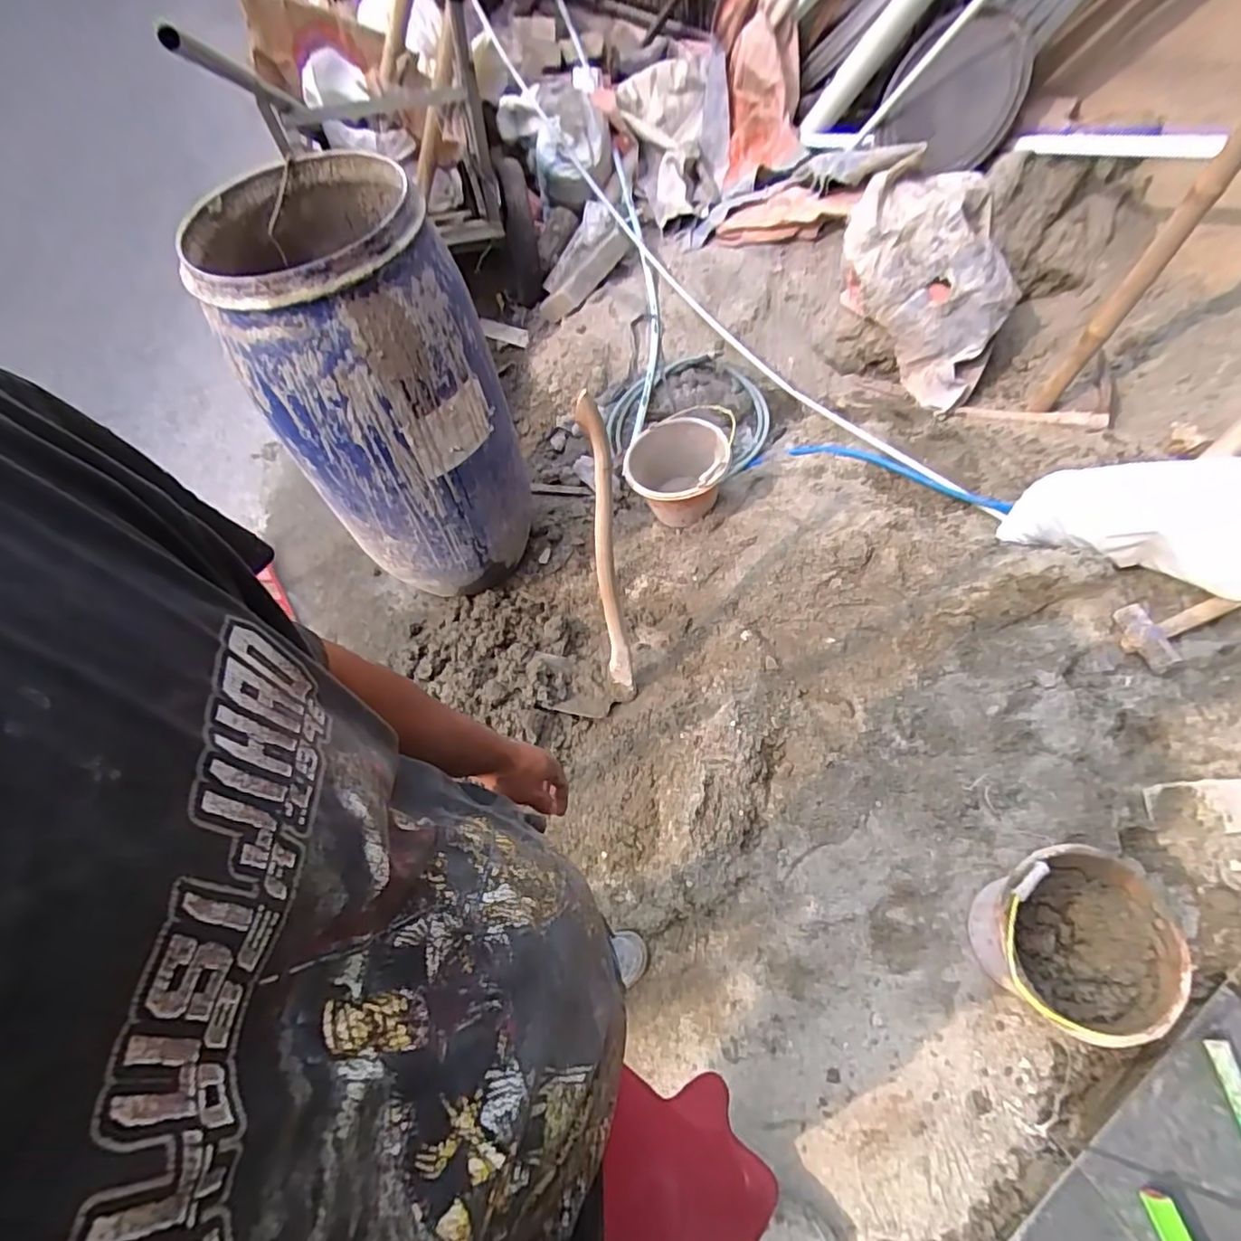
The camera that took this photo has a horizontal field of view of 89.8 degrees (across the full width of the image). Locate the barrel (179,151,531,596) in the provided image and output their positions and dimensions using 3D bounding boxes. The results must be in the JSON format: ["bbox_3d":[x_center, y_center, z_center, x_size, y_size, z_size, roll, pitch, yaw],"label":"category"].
[{"bbox_3d":[-0.536,-0.523,1.472,0.453,0.817,0.534,-21,60,-9],"label":"barrel"}]

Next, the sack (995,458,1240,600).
[{"bbox_3d":[1.238,-0.181,1.345,0.267,0.279,0.726,-39,43,-19],"label":"sack"}]

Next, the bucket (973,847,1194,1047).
[{"bbox_3d":[0.752,0.542,1.048,0.293,0.219,0.260,-6,58,-1],"label":"bucket"}]

